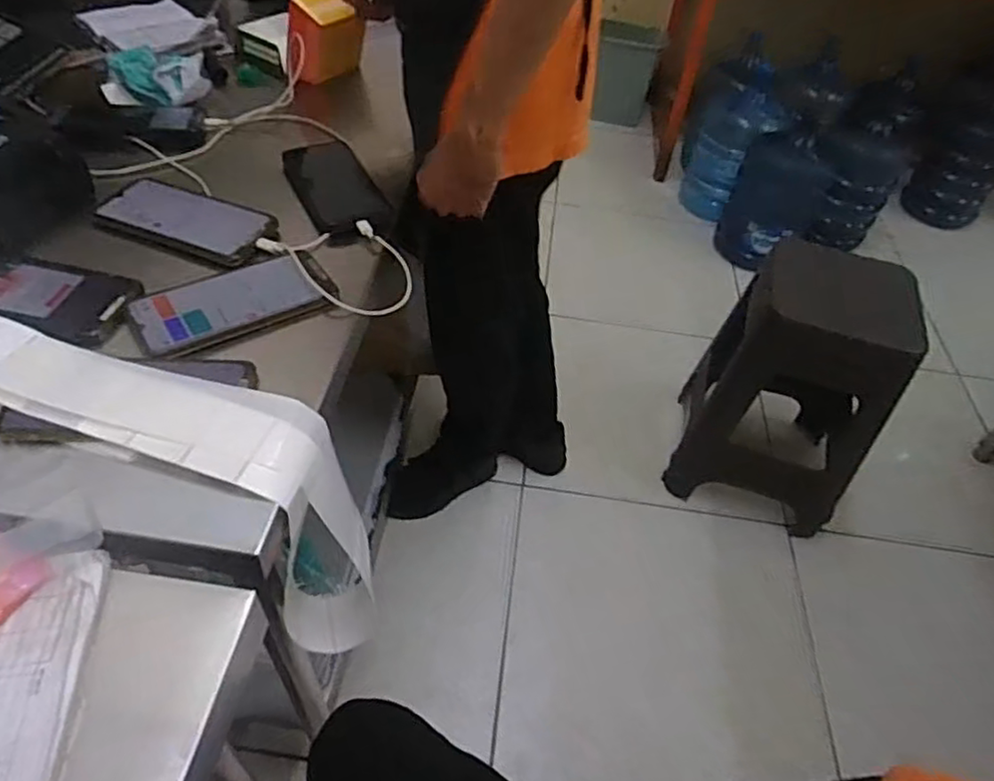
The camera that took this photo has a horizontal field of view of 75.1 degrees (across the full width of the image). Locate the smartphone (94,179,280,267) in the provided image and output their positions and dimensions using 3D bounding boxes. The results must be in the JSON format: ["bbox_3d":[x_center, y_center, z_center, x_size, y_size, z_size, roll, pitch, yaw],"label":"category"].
[{"bbox_3d":[-0.318,-0.174,0.658,0.177,0.010,0.085,19,49,10],"label":"smartphone"}]

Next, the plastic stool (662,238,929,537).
[{"bbox_3d":[0.605,-0.009,1.344,0.333,0.528,0.322,19,49,10],"label":"plastic stool"}]

